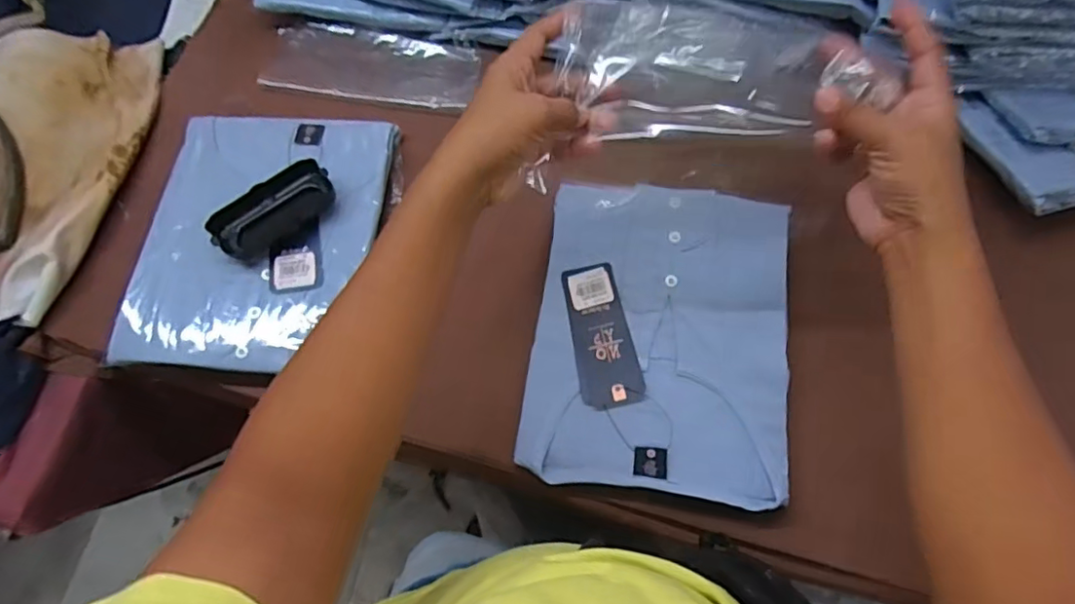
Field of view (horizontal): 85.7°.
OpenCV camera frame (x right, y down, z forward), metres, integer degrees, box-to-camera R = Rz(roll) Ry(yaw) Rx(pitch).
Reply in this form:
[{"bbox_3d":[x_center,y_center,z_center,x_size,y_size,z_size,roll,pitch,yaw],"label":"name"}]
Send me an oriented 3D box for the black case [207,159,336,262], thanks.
[{"bbox_3d":[-0.242,-0.084,0.537,0.055,0.024,0.111,41,75,17],"label":"black case"}]

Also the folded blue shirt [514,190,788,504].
[{"bbox_3d":[0.105,0.024,0.500,0.209,0.031,0.264,7,68,6],"label":"folded blue shirt"}]

